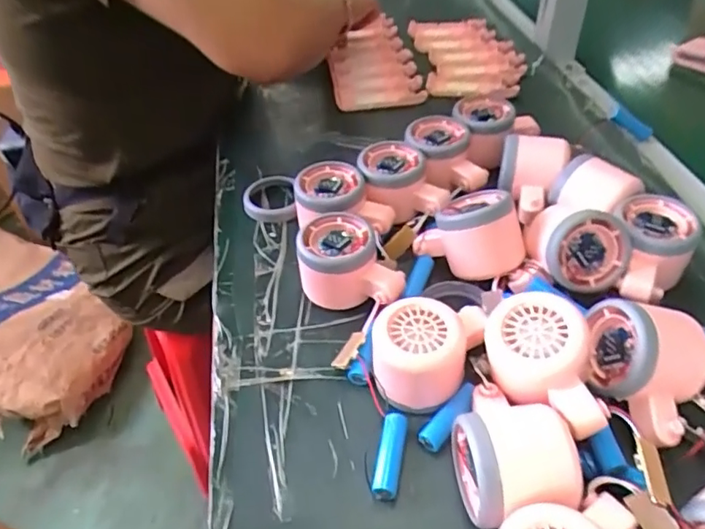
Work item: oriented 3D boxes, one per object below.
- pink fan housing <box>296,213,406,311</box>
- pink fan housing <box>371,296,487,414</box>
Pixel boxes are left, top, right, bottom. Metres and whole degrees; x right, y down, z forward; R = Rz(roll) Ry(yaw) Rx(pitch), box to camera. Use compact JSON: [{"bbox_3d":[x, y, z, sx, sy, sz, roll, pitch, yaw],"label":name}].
[{"bbox_3d":[0.001,-0.001,0.421,0.078,0.052,0.060,9,46,13],"label":"pink fan housing"},{"bbox_3d":[0.048,0.056,0.360,0.065,0.051,0.068,10,46,14],"label":"pink fan housing"}]

